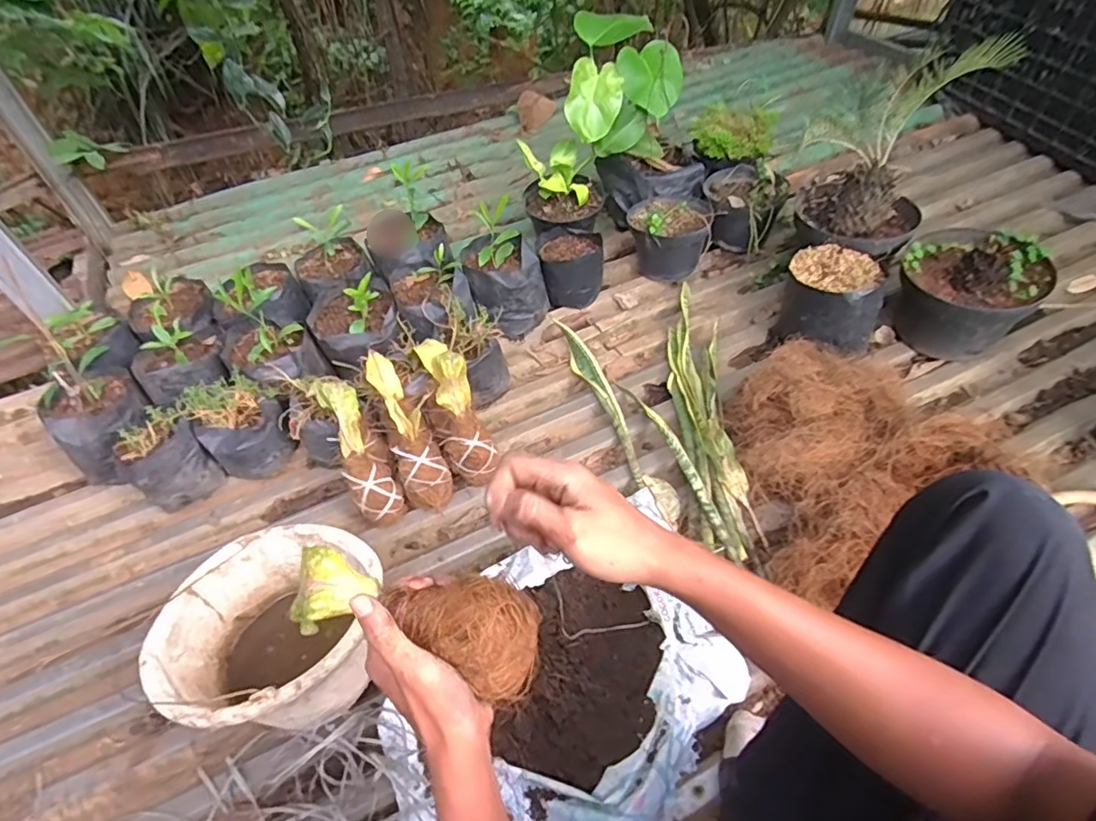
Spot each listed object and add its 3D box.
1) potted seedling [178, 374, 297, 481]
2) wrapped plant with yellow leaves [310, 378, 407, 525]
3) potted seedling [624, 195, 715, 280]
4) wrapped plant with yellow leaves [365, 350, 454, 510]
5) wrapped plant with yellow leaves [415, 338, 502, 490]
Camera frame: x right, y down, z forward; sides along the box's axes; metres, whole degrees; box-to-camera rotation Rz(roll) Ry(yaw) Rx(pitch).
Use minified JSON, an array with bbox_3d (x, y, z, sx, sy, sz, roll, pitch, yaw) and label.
[{"bbox_3d":[-0.503,0.035,0.975,0.134,0.148,0.131,36,61,26],"label":"potted seedling"},{"bbox_3d":[-0.289,0.059,0.888,0.072,0.062,0.245,-23,93,-14],"label":"wrapped plant with yellow leaves"},{"bbox_3d":[0.250,-0.362,1.210,0.161,0.140,0.173,-1,52,1],"label":"potted seedling"},{"bbox_3d":[-0.218,0.027,0.897,0.076,0.069,0.260,-23,87,-14],"label":"wrapped plant with yellow leaves"},{"bbox_3d":[-0.149,-0.002,0.920,0.081,0.081,0.250,-20,87,-12],"label":"wrapped plant with yellow leaves"}]

